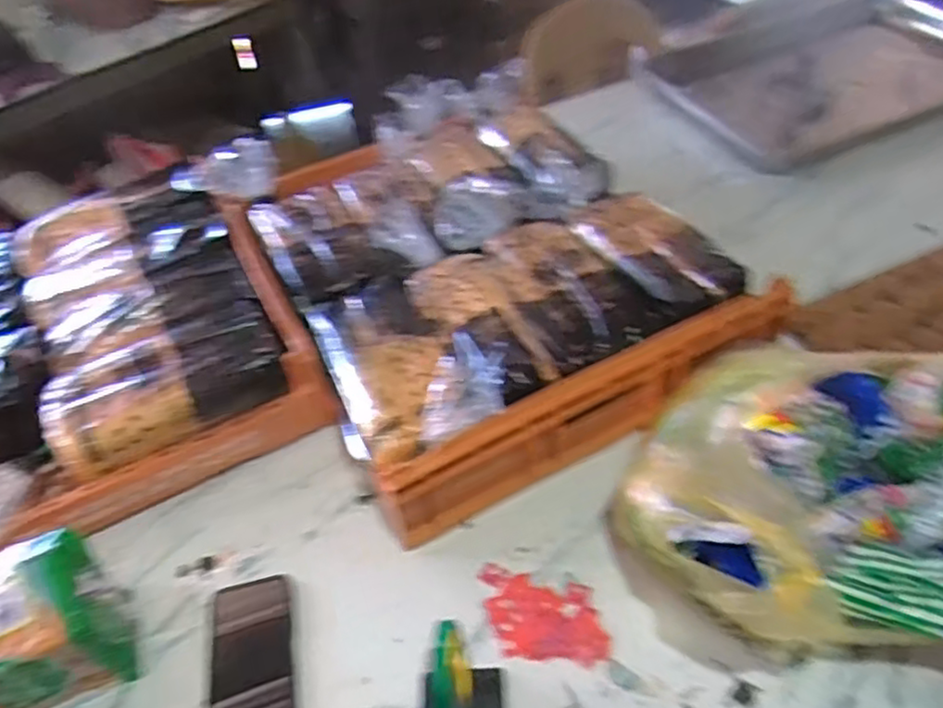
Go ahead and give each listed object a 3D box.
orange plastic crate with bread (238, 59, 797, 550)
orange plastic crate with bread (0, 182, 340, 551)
[{"bbox_3d":[0.008,-0.132,0.836,0.458,0.129,0.558,-23,49,-15],"label":"orange plastic crate with bread"},{"bbox_3d":[-0.501,0.003,0.828,0.542,0.115,0.482,-23,49,-16],"label":"orange plastic crate with bread"}]

